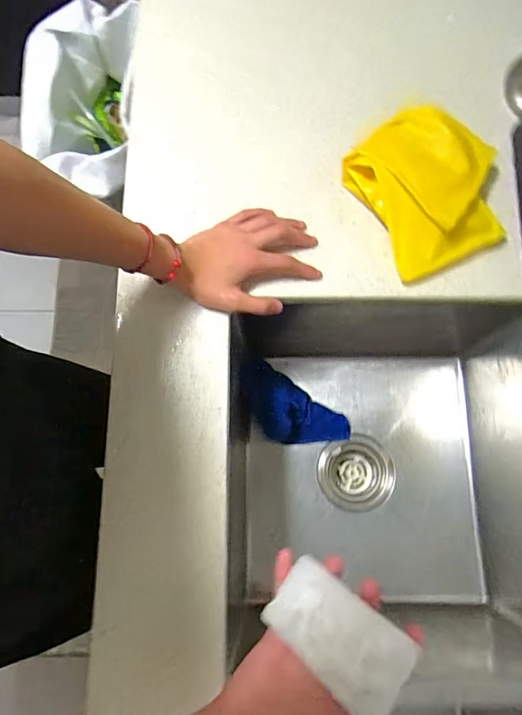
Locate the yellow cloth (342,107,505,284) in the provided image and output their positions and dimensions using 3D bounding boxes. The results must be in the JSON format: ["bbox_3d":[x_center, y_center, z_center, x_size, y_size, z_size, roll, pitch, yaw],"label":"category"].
[{"bbox_3d":[0.188,-0.192,0.511,0.153,0.046,0.174,-26,77,-6],"label":"yellow cloth"}]

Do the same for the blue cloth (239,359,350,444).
[{"bbox_3d":[0.039,0.081,0.678,0.176,0.020,0.081,33,79,8],"label":"blue cloth"}]

